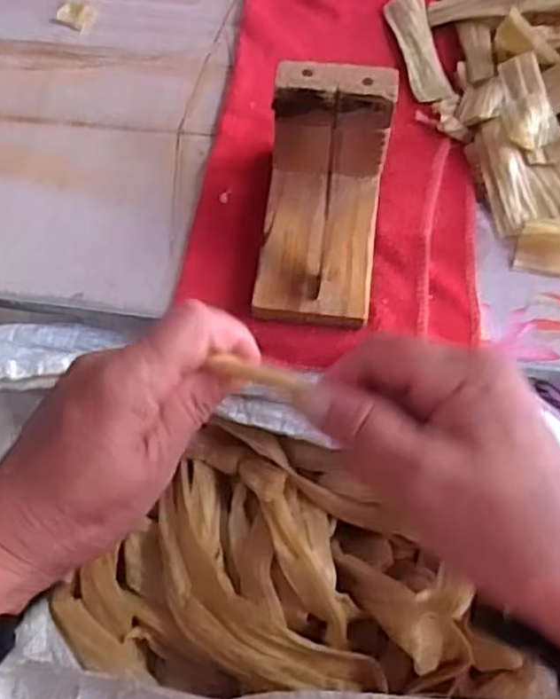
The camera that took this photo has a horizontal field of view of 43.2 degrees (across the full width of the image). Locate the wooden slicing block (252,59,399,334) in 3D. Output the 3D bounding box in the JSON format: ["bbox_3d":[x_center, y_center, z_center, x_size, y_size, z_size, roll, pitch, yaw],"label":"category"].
[{"bbox_3d":[0.022,-0.077,0.357,0.059,0.073,0.103,6,67,3],"label":"wooden slicing block"}]

